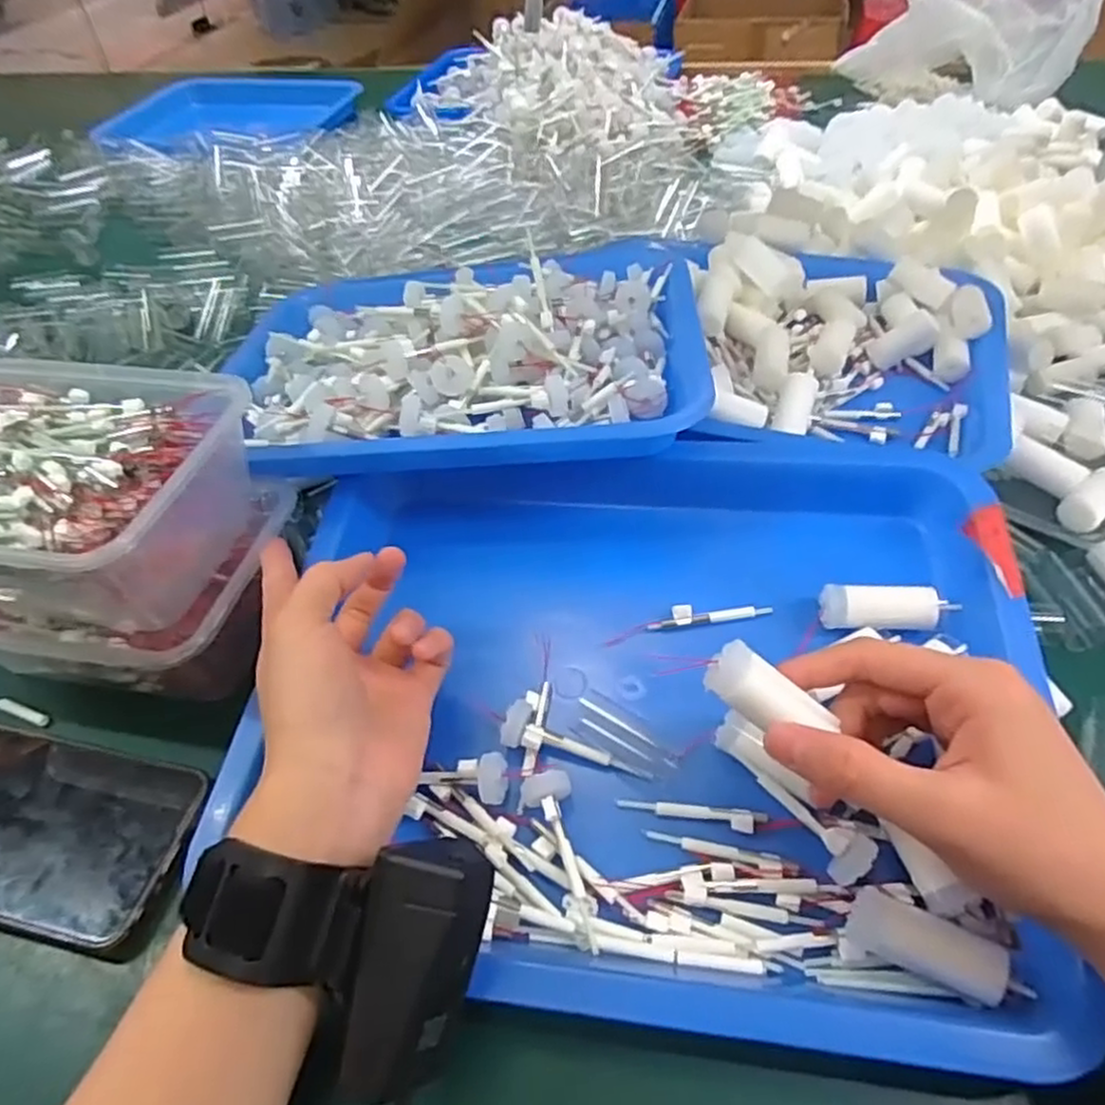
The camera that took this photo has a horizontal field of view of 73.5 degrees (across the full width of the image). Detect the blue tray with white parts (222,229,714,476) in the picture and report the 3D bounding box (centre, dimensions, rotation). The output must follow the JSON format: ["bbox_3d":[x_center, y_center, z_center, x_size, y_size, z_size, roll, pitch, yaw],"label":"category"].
[{"bbox_3d":[-0.050,-0.133,0.437,0.266,0.049,0.214,-8,48,-3],"label":"blue tray with white parts"}]

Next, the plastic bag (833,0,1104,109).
[{"bbox_3d":[0.447,-0.554,0.797,0.209,0.120,0.173,0,48,5],"label":"plastic bag"}]

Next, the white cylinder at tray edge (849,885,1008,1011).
[{"bbox_3d":[0.131,0.139,0.260,0.049,0.017,0.020,22,53,22],"label":"white cylinder at tray edge"}]

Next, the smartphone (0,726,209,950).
[{"bbox_3d":[-0.241,0.117,0.325,0.165,0.011,0.078,5,48,9],"label":"smartphone"}]

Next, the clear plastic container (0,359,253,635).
[{"bbox_3d":[-0.229,-0.025,0.343,0.172,0.071,0.117,8,49,12],"label":"clear plastic container"}]

